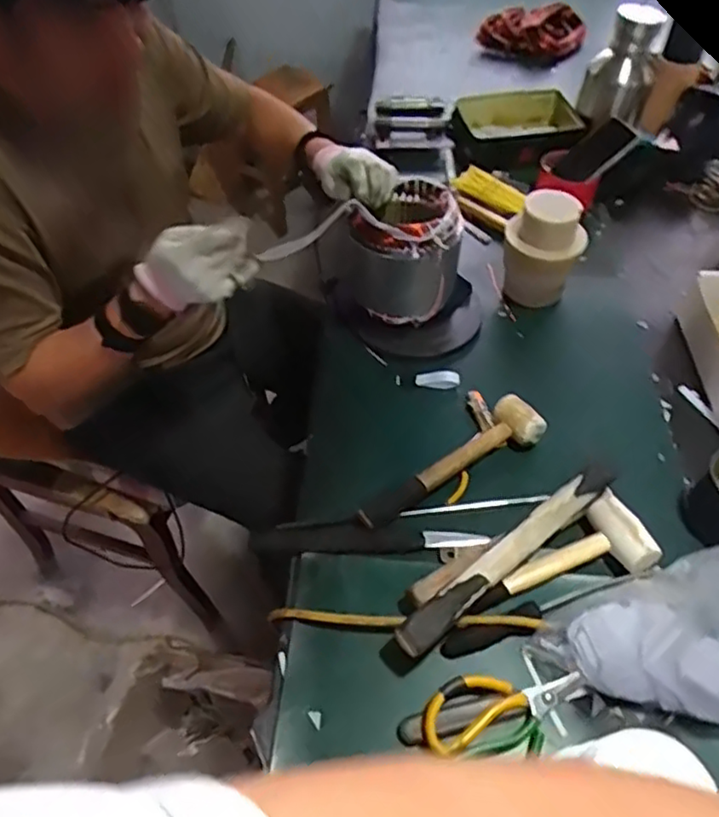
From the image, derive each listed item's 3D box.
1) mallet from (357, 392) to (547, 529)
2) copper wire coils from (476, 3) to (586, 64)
[{"bbox_3d":[0.108,0.062,0.775,0.255,0.050,0.060,-27,55,-19],"label":"mallet"},{"bbox_3d":[0.407,-0.869,1.515,0.234,0.092,0.094,-10,52,-7],"label":"copper wire coils"}]

